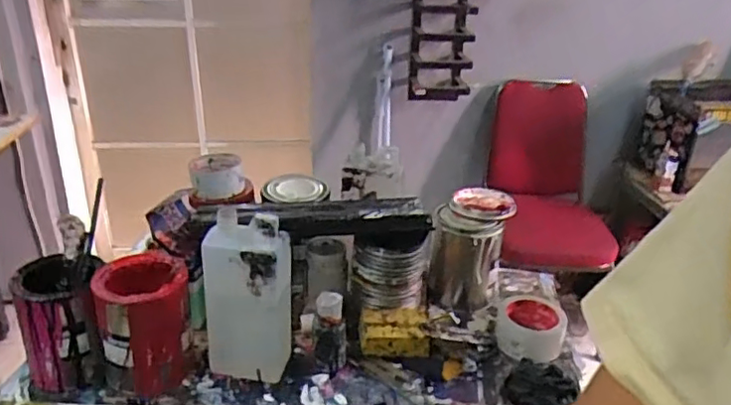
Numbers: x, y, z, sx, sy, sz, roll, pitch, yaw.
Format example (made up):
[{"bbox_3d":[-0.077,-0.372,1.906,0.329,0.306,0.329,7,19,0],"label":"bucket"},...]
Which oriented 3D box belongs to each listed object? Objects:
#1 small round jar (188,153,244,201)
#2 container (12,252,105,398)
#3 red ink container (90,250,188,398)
[{"bbox_3d":[-0.230,-0.038,0.944,0.080,0.046,0.093,-5,26,-14],"label":"small round jar"},{"bbox_3d":[-0.384,0.159,0.776,0.094,0.150,0.103,-7,26,-18],"label":"container"},{"bbox_3d":[-0.275,0.150,0.764,0.108,0.141,0.105,-10,27,-23],"label":"red ink container"}]

